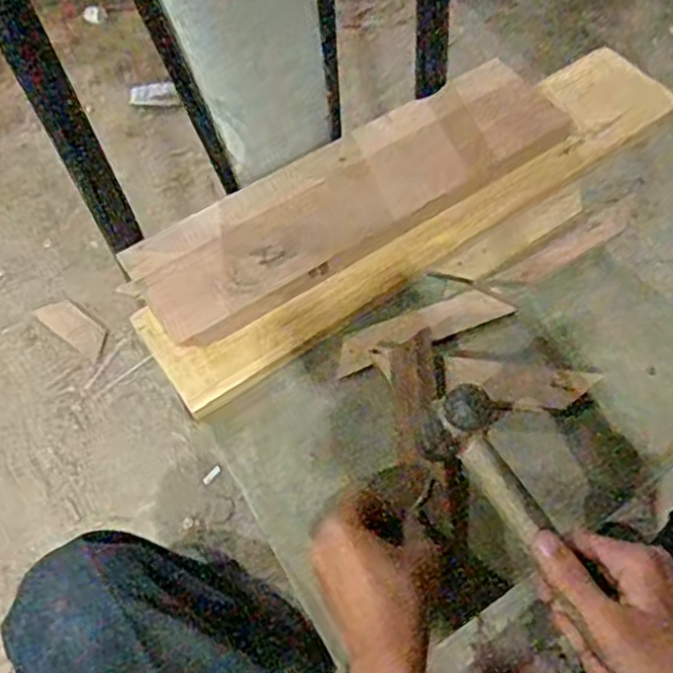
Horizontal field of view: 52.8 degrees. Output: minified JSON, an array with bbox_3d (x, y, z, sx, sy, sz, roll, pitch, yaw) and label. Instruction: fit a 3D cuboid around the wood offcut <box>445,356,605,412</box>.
[{"bbox_3d":[0.145,0.038,0.536,0.114,0.014,0.042,10,61,6],"label":"wood offcut"}]

